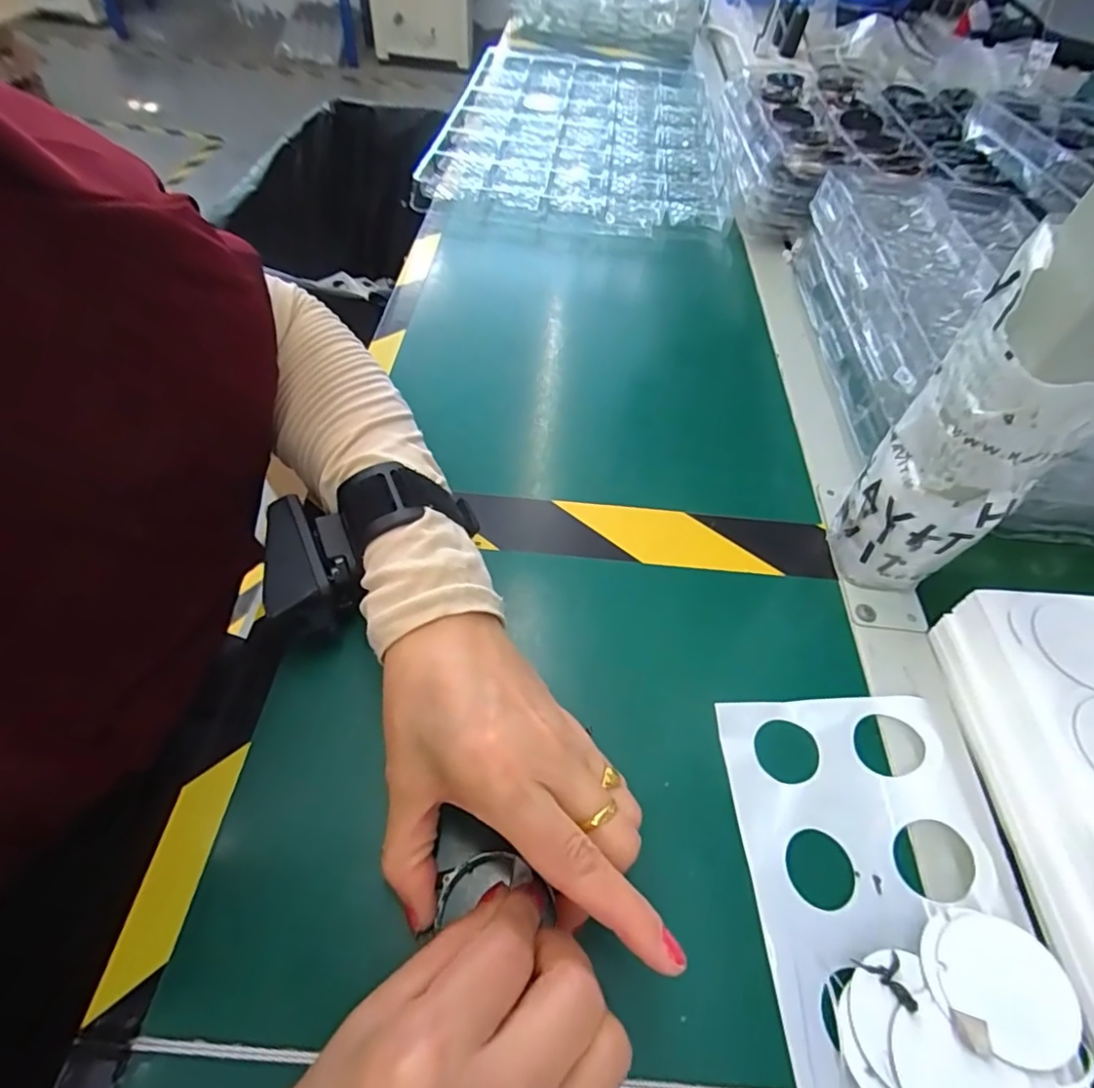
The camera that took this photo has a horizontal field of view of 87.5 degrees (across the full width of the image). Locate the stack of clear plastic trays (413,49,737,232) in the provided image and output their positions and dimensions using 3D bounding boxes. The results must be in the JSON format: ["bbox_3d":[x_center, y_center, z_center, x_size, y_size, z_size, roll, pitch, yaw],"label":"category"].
[{"bbox_3d":[0.038,-0.471,0.650,0.293,0.030,0.444,6,53,-1],"label":"stack of clear plastic trays"}]

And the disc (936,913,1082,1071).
[{"bbox_3d":[0.156,0.151,0.194,0.039,0.004,0.040,-5,49,5],"label":"disc"}]

